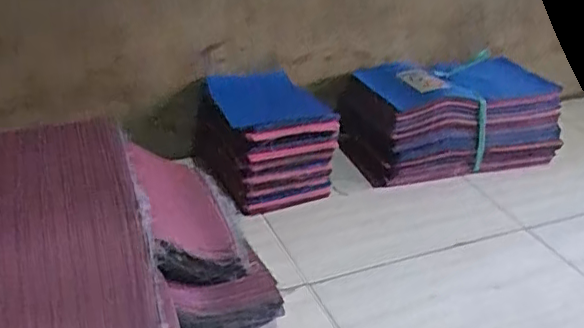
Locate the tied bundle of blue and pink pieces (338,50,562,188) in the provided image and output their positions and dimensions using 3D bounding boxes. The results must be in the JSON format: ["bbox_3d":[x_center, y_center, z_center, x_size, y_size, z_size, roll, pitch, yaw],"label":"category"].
[{"bbox_3d":[0.301,-0.086,1.102,0.409,0.175,0.148,-7,33,-21],"label":"tied bundle of blue and pink pieces"}]

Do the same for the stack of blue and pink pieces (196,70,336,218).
[{"bbox_3d":[-0.049,-0.043,0.989,0.161,0.153,0.212,-11,35,-26],"label":"stack of blue and pink pieces"}]

